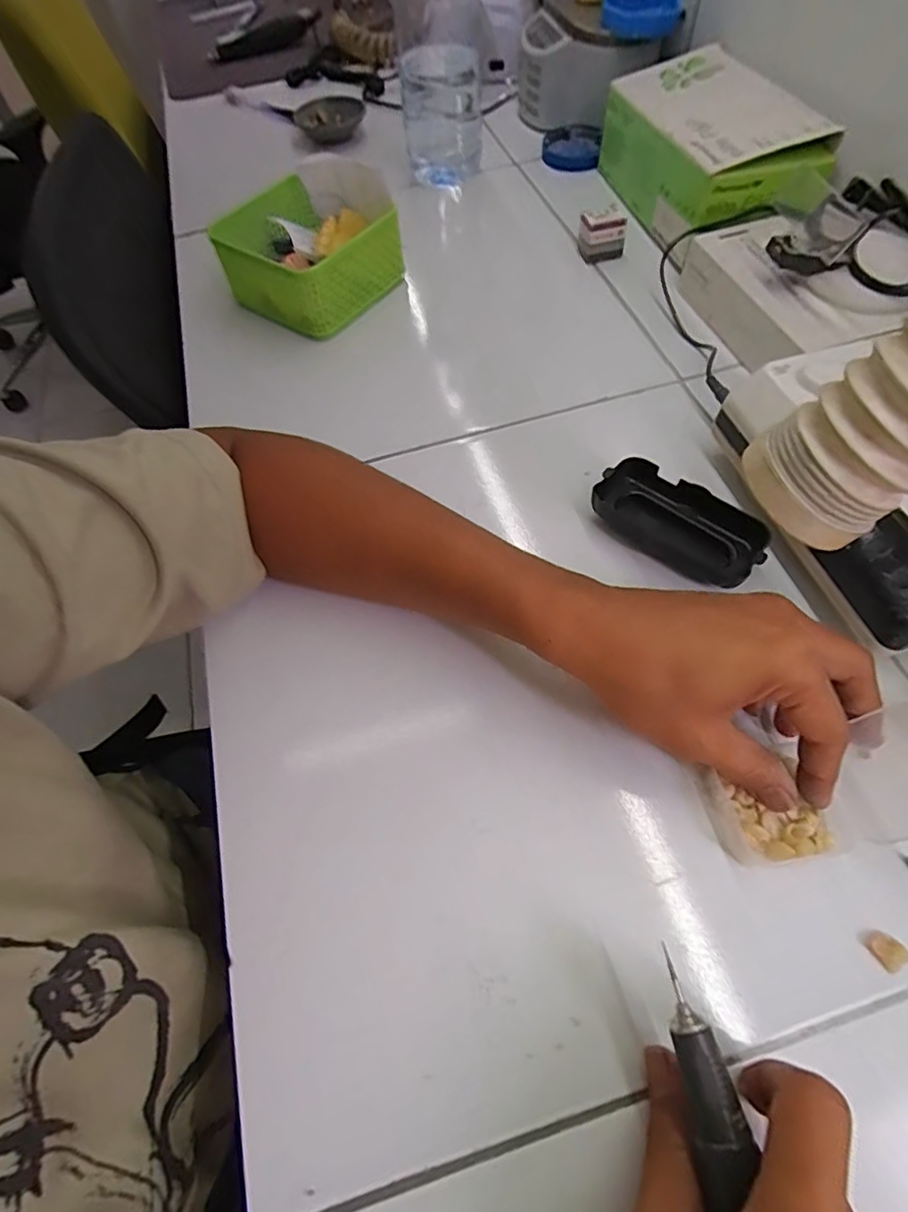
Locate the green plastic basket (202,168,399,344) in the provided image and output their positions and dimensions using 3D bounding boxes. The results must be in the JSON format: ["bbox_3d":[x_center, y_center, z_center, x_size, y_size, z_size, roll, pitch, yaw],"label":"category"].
[{"bbox_3d":[-0.137,-0.329,0.513,0.149,0.072,0.130,32,67,19],"label":"green plastic basket"}]

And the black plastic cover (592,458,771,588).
[{"bbox_3d":[0.148,-0.054,0.370,0.107,0.032,0.051,33,67,19],"label":"black plastic cover"}]

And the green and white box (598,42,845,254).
[{"bbox_3d":[0.237,-0.438,0.535,0.114,0.091,0.227,-13,61,-4],"label":"green and white box"}]

